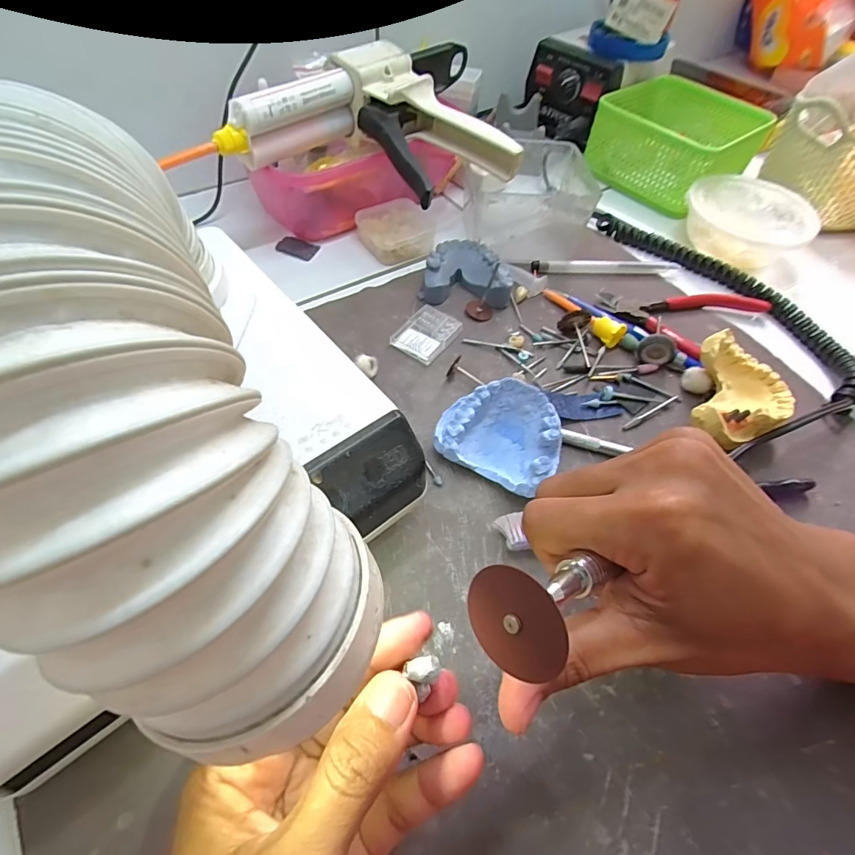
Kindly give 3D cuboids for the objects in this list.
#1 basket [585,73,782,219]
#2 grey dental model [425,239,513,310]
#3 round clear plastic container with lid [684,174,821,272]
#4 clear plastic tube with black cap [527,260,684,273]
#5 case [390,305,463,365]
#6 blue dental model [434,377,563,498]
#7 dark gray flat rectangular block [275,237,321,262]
[{"bbox_3d":[0.250,-0.291,0.470,0.135,0.056,0.134,-37,65,-24],"label":"basket"},{"bbox_3d":[0.032,-0.120,0.359,0.065,0.024,0.053,5,56,0],"label":"grey dental model"},{"bbox_3d":[0.278,-0.180,0.408,0.097,0.038,0.101,1,56,-2],"label":"round clear plastic container with lid"},{"bbox_3d":[0.149,-0.136,0.389,0.123,0.007,0.009,-1,56,-4],"label":"clear plastic tube with black cap"},{"bbox_3d":[0.000,-0.068,0.332,0.036,0.007,0.048,34,60,18],"label":"case"},{"bbox_3d":[0.044,0.004,0.267,0.071,0.035,0.055,26,58,14],"label":"blue dental model"},{"bbox_3d":[-0.109,-0.151,0.387,0.032,0.004,0.023,17,57,9],"label":"dark gray flat rectangular block"}]

